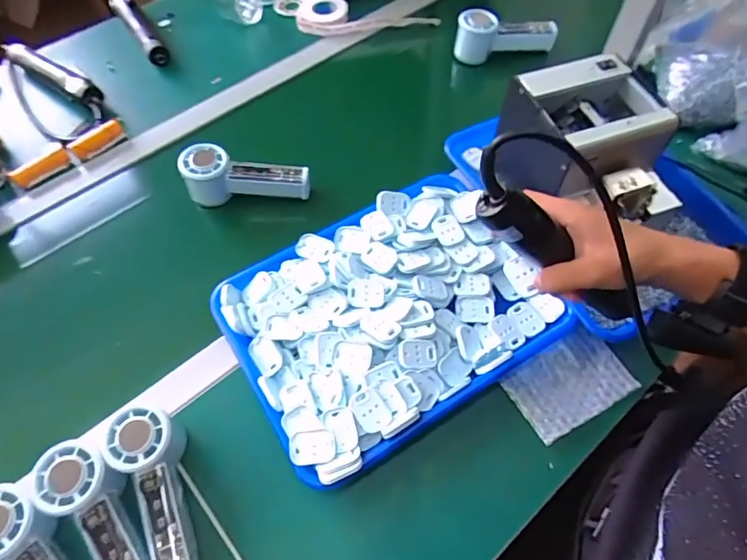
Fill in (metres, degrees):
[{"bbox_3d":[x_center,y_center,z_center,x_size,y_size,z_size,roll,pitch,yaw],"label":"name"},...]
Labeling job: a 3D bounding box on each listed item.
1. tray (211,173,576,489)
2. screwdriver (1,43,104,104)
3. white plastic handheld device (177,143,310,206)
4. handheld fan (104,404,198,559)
[{"bbox_3d":[0.019,0.031,0.534,0.325,0.044,0.242,-29,59,-15],"label":"tray"},{"bbox_3d":[-0.486,-0.312,0.743,0.216,0.035,0.032,30,63,21],"label":"screwdriver"},{"bbox_3d":[-0.164,-0.130,0.637,0.156,0.063,0.042,3,55,-13],"label":"white plastic handheld device"},{"bbox_3d":[-0.190,0.190,0.442,0.052,0.064,0.148,-20,70,-10],"label":"handheld fan"}]

